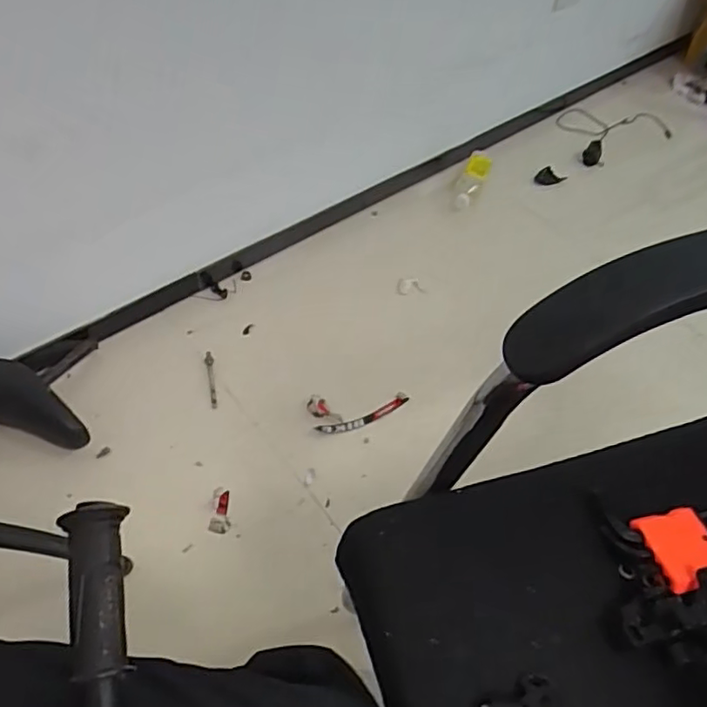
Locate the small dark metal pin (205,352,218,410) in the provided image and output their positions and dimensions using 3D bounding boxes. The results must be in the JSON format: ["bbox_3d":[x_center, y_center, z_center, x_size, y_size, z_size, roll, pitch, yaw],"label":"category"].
[{"bbox_3d":[-0.244,0.045,1.056,0.014,0.016,0.113,-9,54,-12],"label":"small dark metal pin"}]

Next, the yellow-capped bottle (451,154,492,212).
[{"bbox_3d":[0.269,-0.393,1.396,0.060,0.055,0.162,22,54,11],"label":"yellow-capped bottle"}]

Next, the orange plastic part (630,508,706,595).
[{"bbox_3d":[0.233,0.136,0.431,0.049,0.013,0.053,-11,56,-12],"label":"orange plastic part"}]

